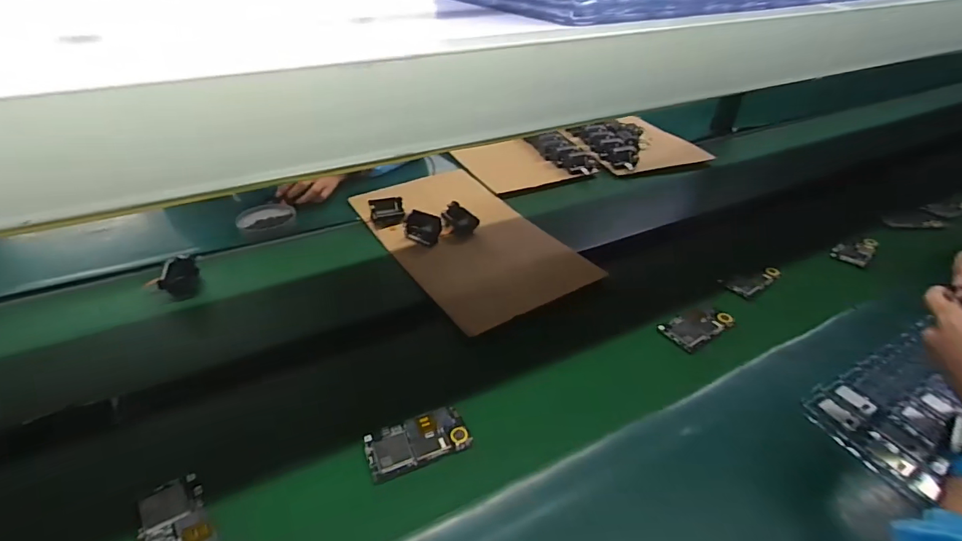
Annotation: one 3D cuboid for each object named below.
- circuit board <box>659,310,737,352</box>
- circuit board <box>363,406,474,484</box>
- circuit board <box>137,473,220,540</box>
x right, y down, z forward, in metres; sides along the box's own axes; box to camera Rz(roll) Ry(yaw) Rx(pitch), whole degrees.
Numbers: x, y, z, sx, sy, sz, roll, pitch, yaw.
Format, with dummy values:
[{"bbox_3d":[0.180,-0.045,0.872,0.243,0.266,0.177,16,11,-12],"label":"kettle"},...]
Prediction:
[{"bbox_3d":[0.347,0.087,0.754,0.114,0.018,0.066,-20,42,-25],"label":"circuit board"},{"bbox_3d":[-0.079,0.209,0.583,0.123,0.009,0.066,-16,40,-20],"label":"circuit board"},{"bbox_3d":[-0.316,0.267,0.490,0.060,0.013,0.123,-26,44,-30],"label":"circuit board"}]

